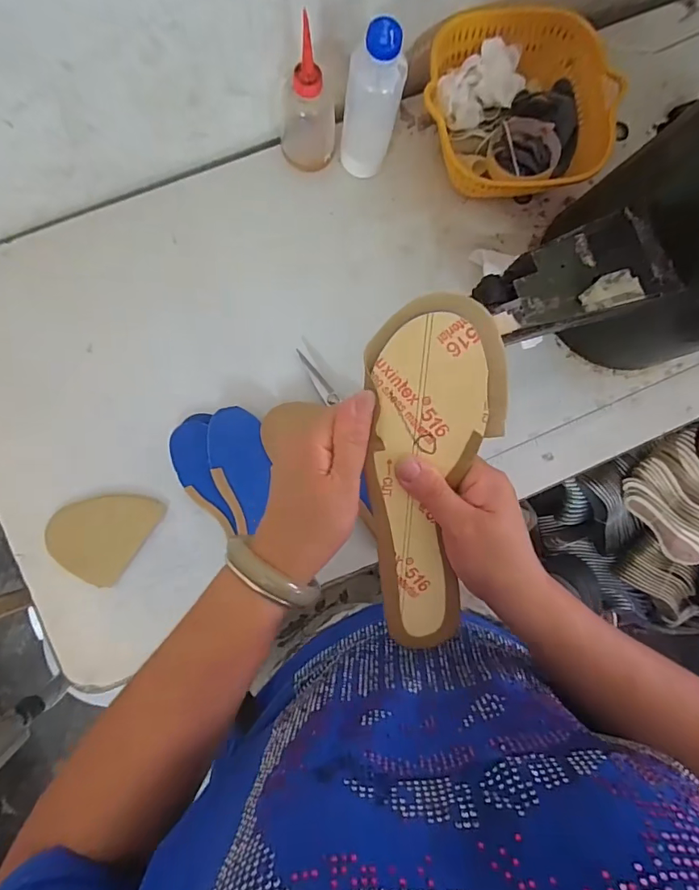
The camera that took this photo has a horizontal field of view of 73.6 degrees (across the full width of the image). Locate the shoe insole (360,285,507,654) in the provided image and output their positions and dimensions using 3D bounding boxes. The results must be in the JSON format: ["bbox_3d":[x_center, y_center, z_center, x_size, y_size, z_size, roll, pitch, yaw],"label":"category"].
[{"bbox_3d":[0.051,0.027,0.302,0.078,0.015,0.230,1,107,-4],"label":"shoe insole"}]

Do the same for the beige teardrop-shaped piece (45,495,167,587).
[{"bbox_3d":[-0.280,0.094,0.527,0.093,0.007,0.114,35,85,-1],"label":"beige teardrop-shaped piece"}]

